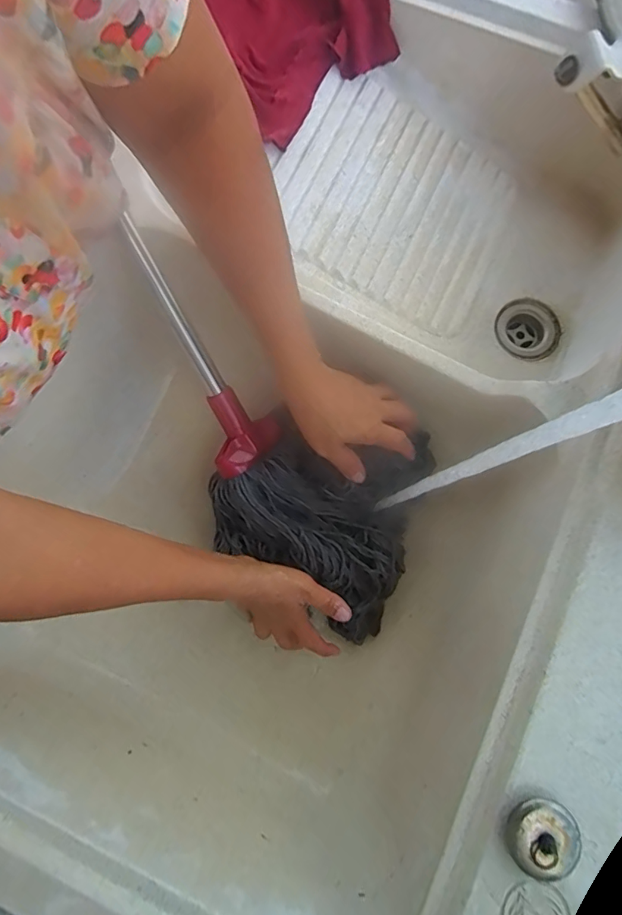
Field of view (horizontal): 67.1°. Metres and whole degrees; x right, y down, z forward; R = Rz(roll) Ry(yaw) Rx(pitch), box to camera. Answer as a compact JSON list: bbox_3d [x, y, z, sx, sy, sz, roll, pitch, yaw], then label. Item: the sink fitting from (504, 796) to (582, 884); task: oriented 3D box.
[{"bbox_3d":[0.149,0.245,0.303,0.045,0.018,0.039,-39,81,-8],"label":"sink fitting"}]

